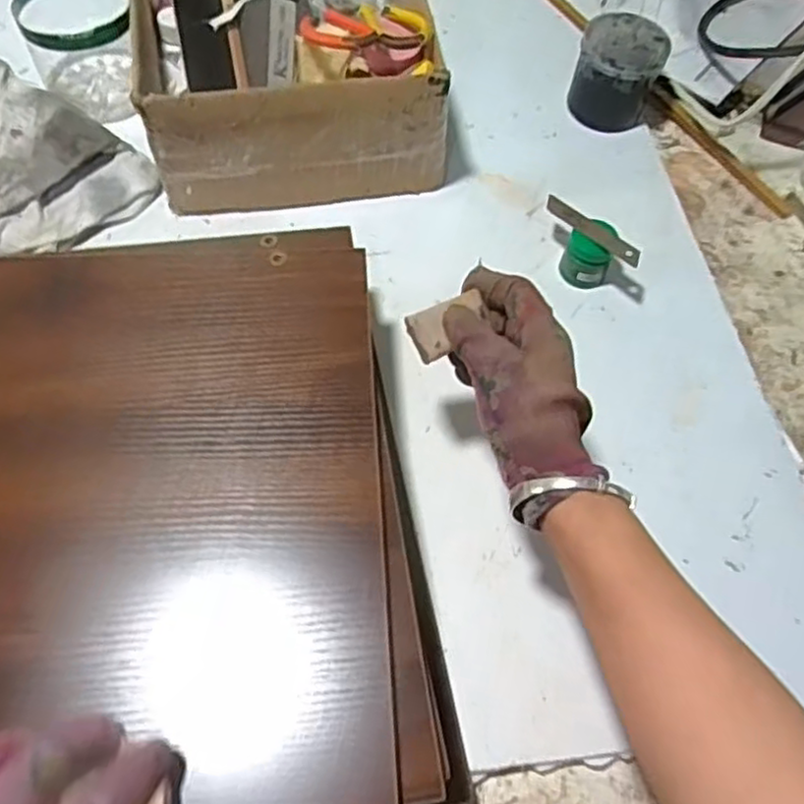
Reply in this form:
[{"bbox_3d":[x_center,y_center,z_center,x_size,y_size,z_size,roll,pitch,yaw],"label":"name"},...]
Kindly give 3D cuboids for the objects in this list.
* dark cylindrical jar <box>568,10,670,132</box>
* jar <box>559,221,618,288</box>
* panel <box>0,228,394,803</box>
[{"bbox_3d":[0.213,-0.326,0.704,0.078,0.077,0.083,1,60,-2],"label":"dark cylindrical jar"},{"bbox_3d":[0.162,-0.127,0.609,0.039,0.050,0.041,1,60,-2],"label":"jar"},{"bbox_3d":[-0.184,0.056,0.396,0.336,0.011,0.379,-2,60,-4],"label":"panel"}]

